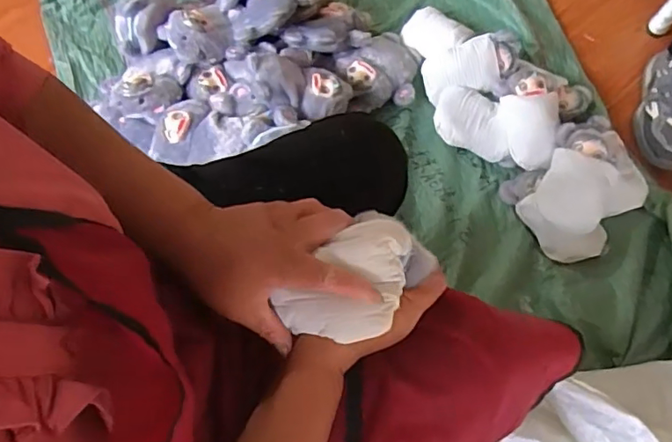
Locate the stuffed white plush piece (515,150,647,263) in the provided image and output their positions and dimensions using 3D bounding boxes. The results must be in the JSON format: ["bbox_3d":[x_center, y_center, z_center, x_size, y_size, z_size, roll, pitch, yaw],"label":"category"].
[{"bbox_3d":[0.436,-0.046,0.930,0.165,0.119,0.216,43,76,15],"label":"stuffed white plush piece"}]

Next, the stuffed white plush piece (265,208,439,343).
[{"bbox_3d":[0.018,0.047,0.410,0.121,0.050,0.067,-41,74,-13],"label":"stuffed white plush piece"}]

